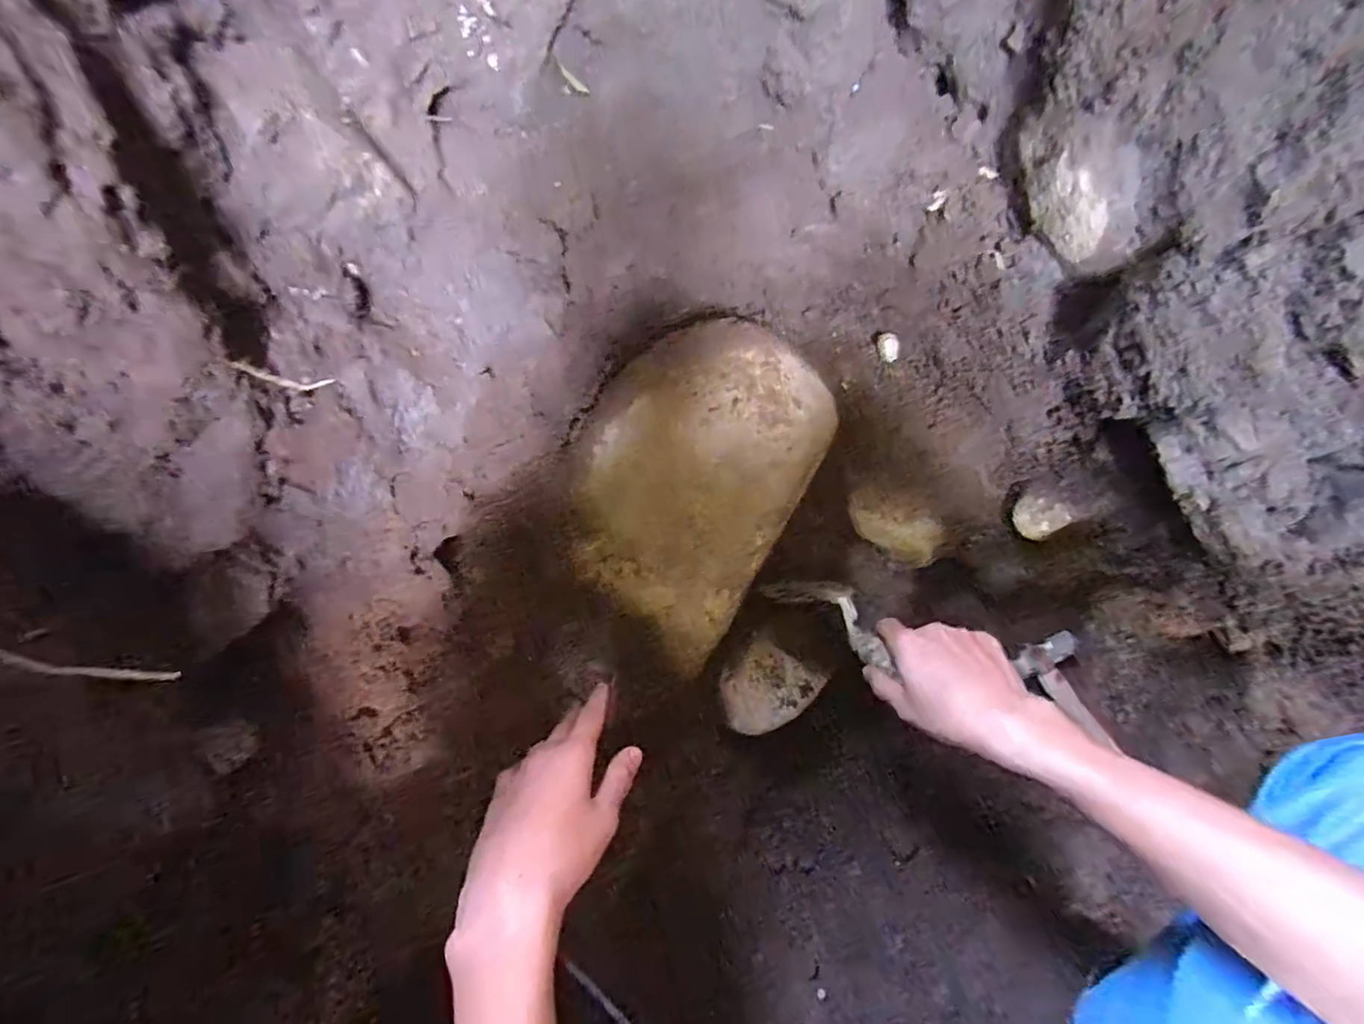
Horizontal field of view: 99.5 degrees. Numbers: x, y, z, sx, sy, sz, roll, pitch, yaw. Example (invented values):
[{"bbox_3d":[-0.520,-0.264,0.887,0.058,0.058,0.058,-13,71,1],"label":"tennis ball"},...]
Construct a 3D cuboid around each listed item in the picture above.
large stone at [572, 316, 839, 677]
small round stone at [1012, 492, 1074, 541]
[{"bbox_3d":[0.015,-0.035,0.598,0.209,0.314,0.140,29,18,7],"label":"large stone"},{"bbox_3d":[0.352,0.004,0.568,0.028,0.035,0.044,-38,67,-22],"label":"small round stone"}]

